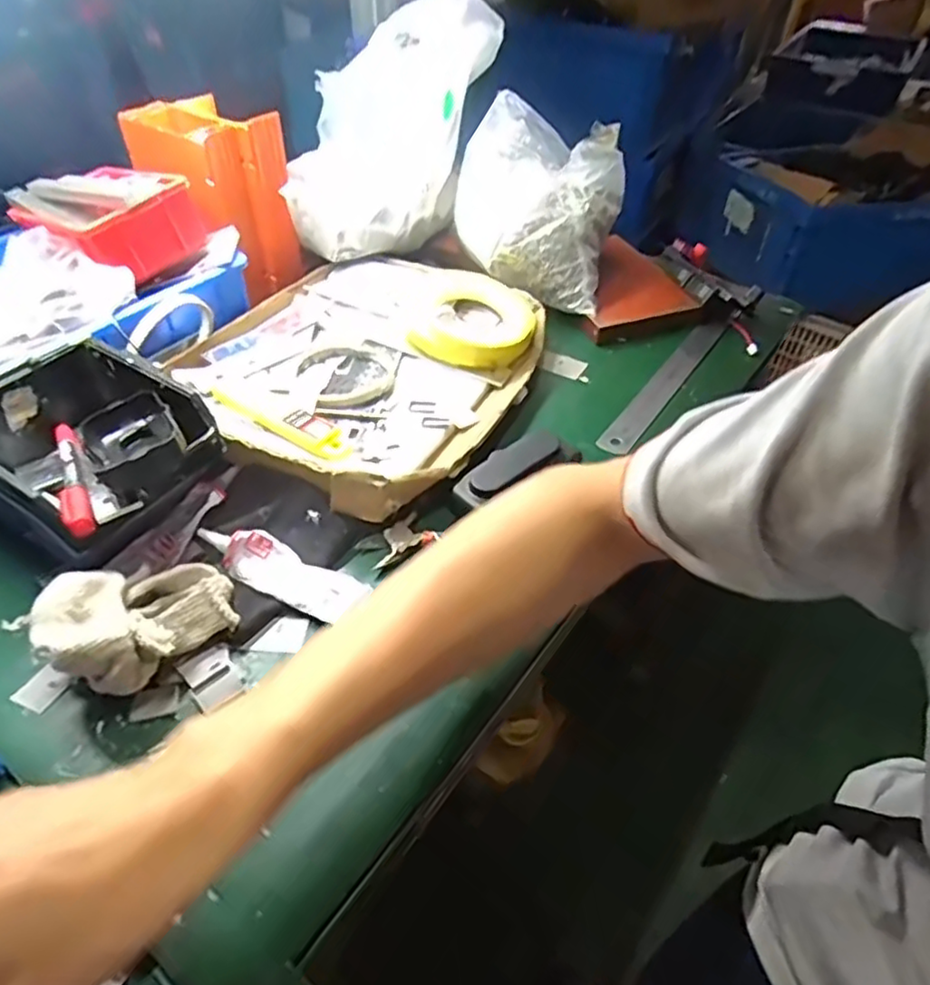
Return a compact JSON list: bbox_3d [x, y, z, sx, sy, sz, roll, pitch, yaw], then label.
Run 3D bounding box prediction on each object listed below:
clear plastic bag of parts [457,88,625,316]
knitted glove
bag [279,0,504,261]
[{"bbox_3d":[0.073,-0.278,0.652,0.164,0.156,0.109,23,48,20],"label":"clear plastic bag of parts"},{"bbox_3d":[-0.180,0.072,0.370,0.098,0.054,0.063,-28,51,-28],"label":"knitted glove"},{"bbox_3d":[-0.070,-0.352,0.643,0.208,0.191,0.142,0,44,-3],"label":"bag"}]

